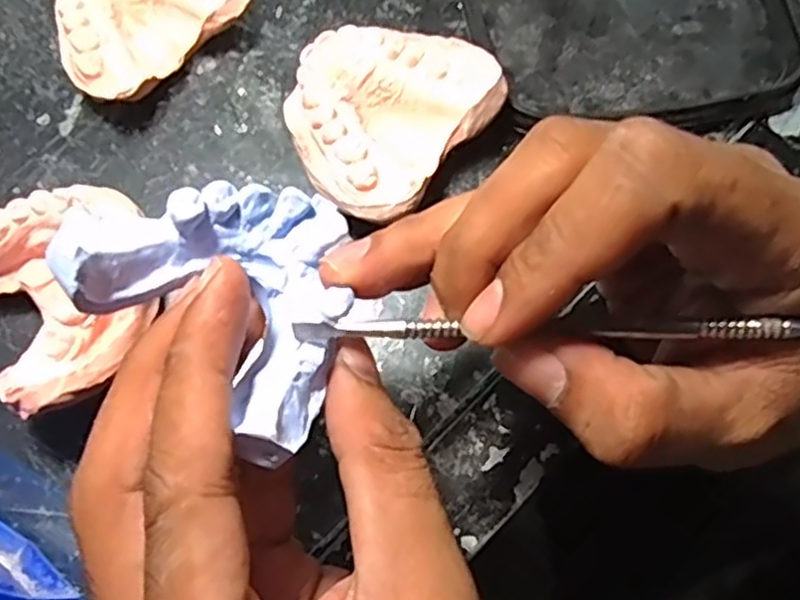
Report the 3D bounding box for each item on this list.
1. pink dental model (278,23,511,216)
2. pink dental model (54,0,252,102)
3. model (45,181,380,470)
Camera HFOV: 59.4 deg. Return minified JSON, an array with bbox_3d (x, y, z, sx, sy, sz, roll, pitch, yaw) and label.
[{"bbox_3d":[-0.005,-0.063,0.242,0.060,0.027,0.074,36,74,11],"label":"pink dental model"},{"bbox_3d":[-0.097,-0.106,0.258,0.066,0.025,0.057,-43,76,-14],"label":"pink dental model"},{"bbox_3d":[-0.034,-0.004,0.156,0.061,0.028,0.052,37,74,12],"label":"model"}]

